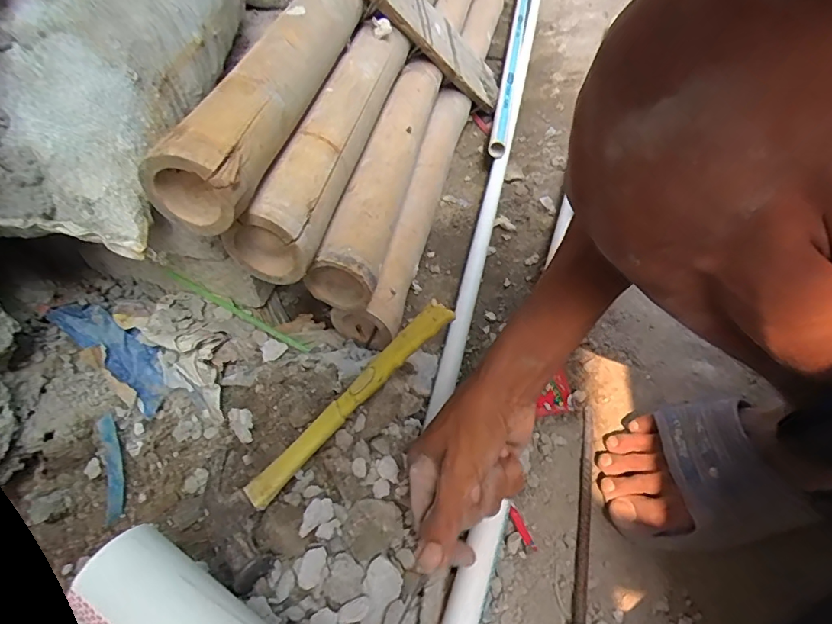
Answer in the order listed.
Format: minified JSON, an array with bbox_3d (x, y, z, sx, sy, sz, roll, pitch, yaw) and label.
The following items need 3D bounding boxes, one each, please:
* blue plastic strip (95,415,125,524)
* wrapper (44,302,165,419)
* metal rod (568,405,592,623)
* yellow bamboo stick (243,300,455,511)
[{"bbox_3d":[-0.276,0.140,0.440,0.018,0.013,0.095,-13,76,-10],"label":"blue plastic strip"},{"bbox_3d":[-0.291,0.038,0.474,0.140,0.021,0.045,43,60,3],"label":"wrapper"},{"bbox_3d":[0.149,0.169,0.425,0.010,0.010,0.195,12,51,10],"label":"metal rod"},{"bbox_3d":[-0.056,0.076,0.419,0.229,0.010,0.022,-45,61,-8],"label":"yellow bamboo stick"}]

